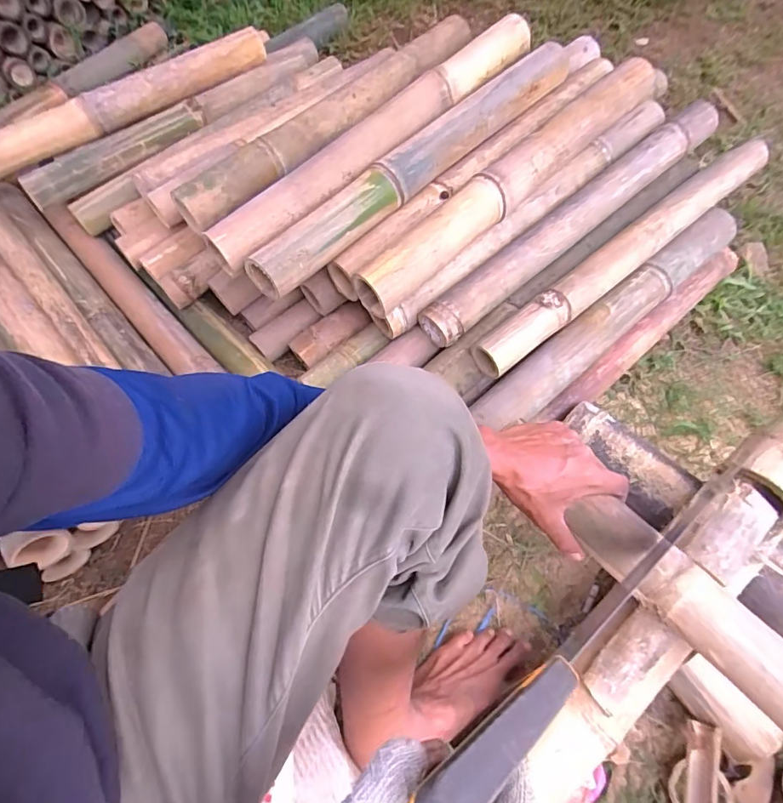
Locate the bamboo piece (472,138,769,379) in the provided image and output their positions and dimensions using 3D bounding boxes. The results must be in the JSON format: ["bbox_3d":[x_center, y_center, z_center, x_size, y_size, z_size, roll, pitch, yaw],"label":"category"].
[{"bbox_3d":[0.360,-0.224,0.713,0.592,0.054,0.048,-36,64,-15],"label":"bamboo piece"}]

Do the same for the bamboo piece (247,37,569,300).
[{"bbox_3d":[0.049,-0.351,0.694,0.606,0.060,0.067,-42,66,-18],"label":"bamboo piece"}]

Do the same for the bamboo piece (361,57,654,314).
[{"bbox_3d":[0.187,-0.330,0.706,0.596,0.075,0.069,-40,65,-17],"label":"bamboo piece"}]

